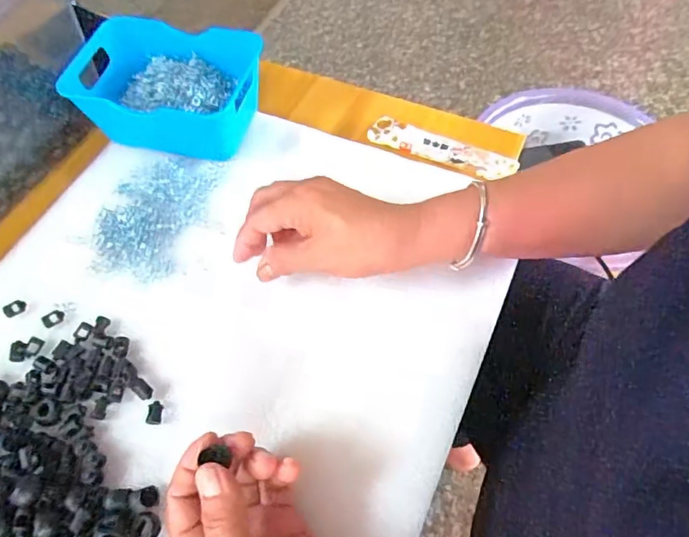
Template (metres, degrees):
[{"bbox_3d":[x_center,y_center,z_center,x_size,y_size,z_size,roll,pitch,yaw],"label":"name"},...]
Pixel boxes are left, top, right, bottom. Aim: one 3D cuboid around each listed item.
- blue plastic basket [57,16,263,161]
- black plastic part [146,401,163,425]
[{"bbox_3d":[-0.154,-0.157,0.453,0.160,0.060,0.098,8,62,6],"label":"blue plastic basket"},{"bbox_3d":[-0.127,0.096,0.346,0.010,0.011,0.014,5,60,6],"label":"black plastic part"}]

